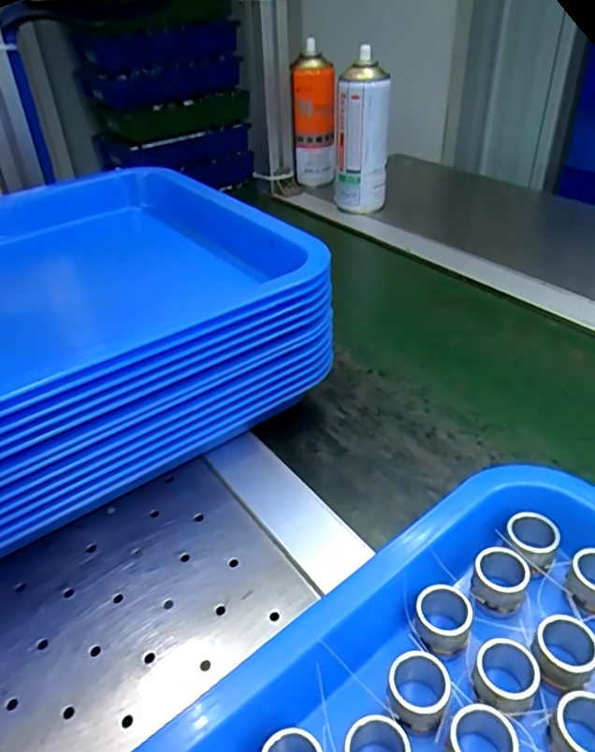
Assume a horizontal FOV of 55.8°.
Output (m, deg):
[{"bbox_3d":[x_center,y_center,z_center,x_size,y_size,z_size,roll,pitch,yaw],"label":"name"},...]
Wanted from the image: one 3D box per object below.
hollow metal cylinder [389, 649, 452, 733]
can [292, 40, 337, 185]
[{"bbox_3d":[0.051,0.133,0.235,0.024,0.020,0.025,-1,36,1],"label":"hollow metal cylinder"},{"bbox_3d":[0.024,-0.360,0.793,0.058,0.165,0.052,1,36,5],"label":"can"}]

